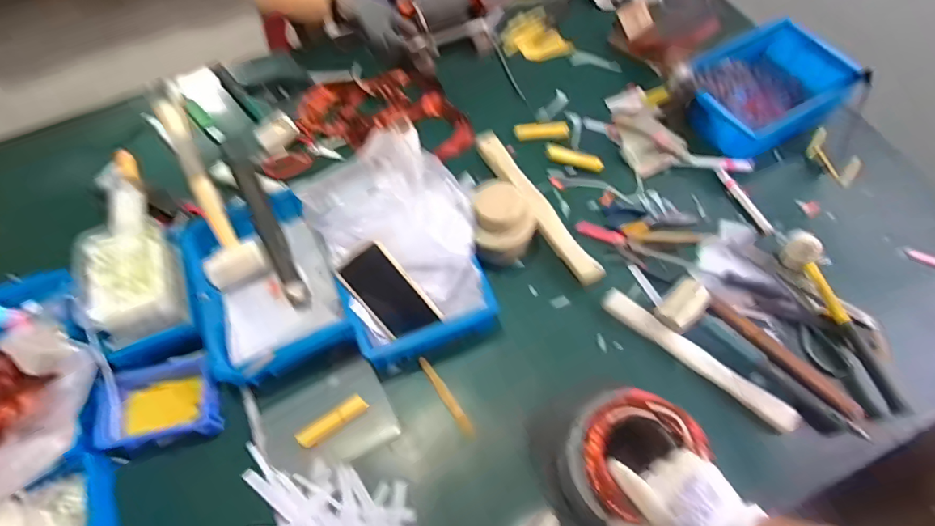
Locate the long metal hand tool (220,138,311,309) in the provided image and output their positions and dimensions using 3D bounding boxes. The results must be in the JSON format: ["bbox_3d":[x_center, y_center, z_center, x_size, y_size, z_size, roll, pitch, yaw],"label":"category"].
[{"bbox_3d":[-0.316,-0.065,0.793,0.033,0.031,0.288,-25,81,-12],"label":"long metal hand tool"}]

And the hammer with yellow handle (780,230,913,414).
[{"bbox_3d":[0.572,0.084,0.767,0.046,0.065,0.291,-15,63,-8],"label":"hammer with yellow handle"}]

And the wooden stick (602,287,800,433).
[{"bbox_3d":[0.341,0.141,0.759,0.306,0.021,0.034,36,68,17],"label":"wooden stick"}]

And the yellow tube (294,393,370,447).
[{"bbox_3d":[-0.191,0.223,0.718,0.100,0.023,0.026,-34,67,-16],"label":"yellow tube"}]

